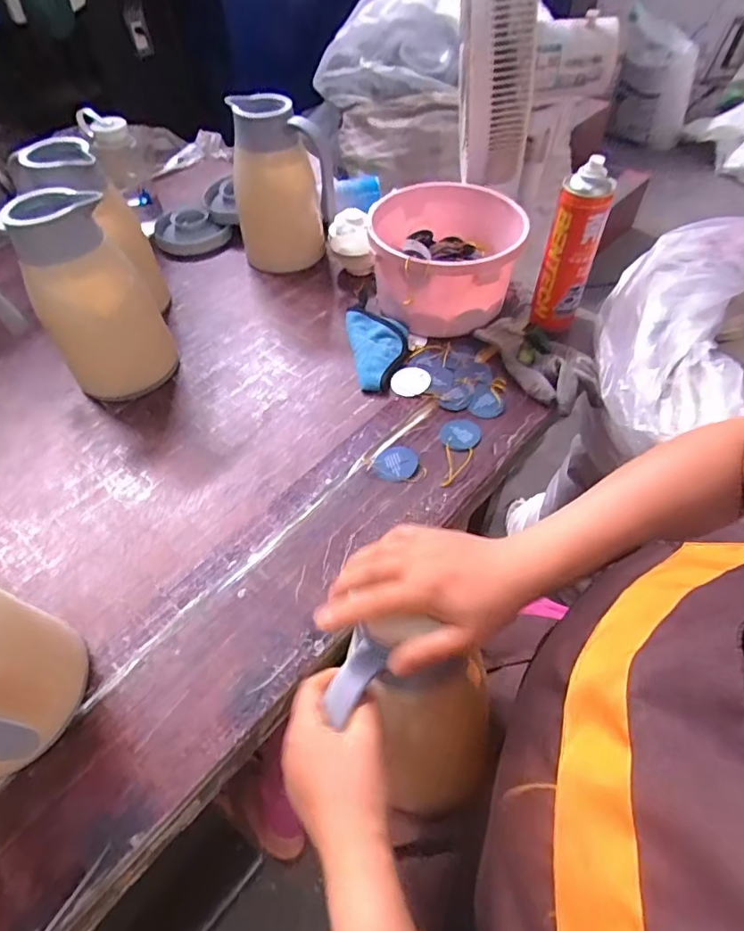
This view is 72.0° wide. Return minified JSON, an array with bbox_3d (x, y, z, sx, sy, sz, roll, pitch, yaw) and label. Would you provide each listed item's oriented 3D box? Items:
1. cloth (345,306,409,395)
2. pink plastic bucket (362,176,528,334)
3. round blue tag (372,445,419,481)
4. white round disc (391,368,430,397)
[{"bbox_3d":[0.013,-0.176,0.756,0.085,0.028,0.164,-10,54,-4],"label":"cloth"},{"bbox_3d":[0.105,-0.307,0.783,0.217,0.143,0.210,-1,54,2],"label":"pink plastic bucket"},{"bbox_3d":[0.029,-0.005,0.638,0.052,0.009,0.048,-1,54,2],"label":"round blue tag"},{"bbox_3d":[0.055,-0.119,0.722,0.055,0.006,0.043,-4,73,0],"label":"white round disc"}]

